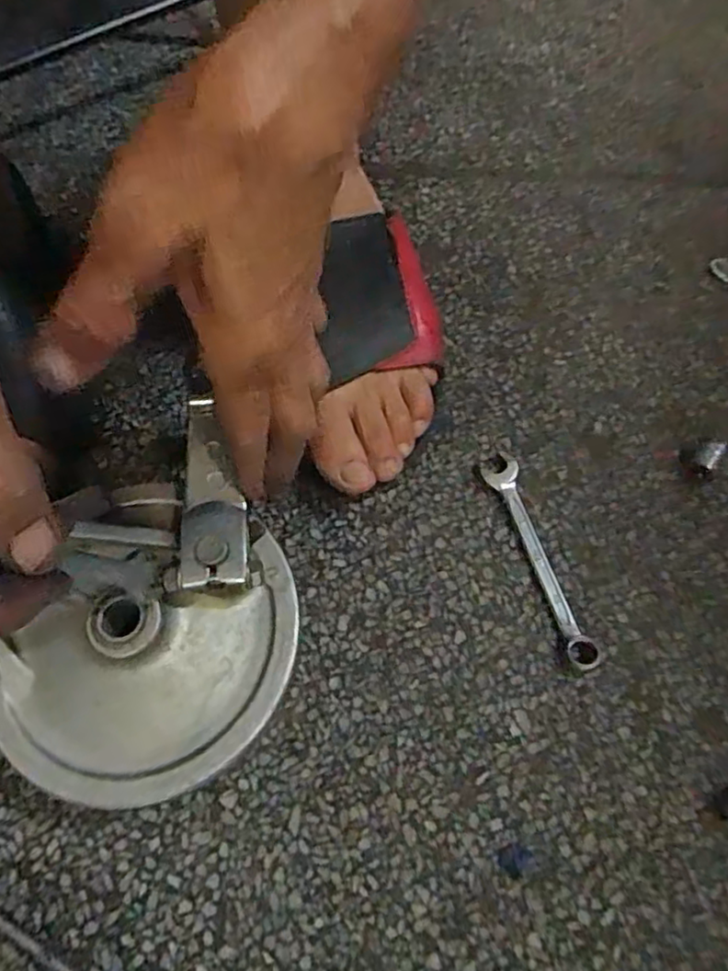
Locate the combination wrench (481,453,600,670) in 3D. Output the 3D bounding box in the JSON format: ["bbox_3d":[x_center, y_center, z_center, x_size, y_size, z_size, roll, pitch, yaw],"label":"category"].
[{"bbox_3d":[0.089,0.035,0.321,0.017,0.005,0.115,-17,67,-7],"label":"combination wrench"}]

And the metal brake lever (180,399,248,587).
[{"bbox_3d":[-0.063,0.003,0.257,0.026,0.010,0.074,-9,74,-3],"label":"metal brake lever"}]

